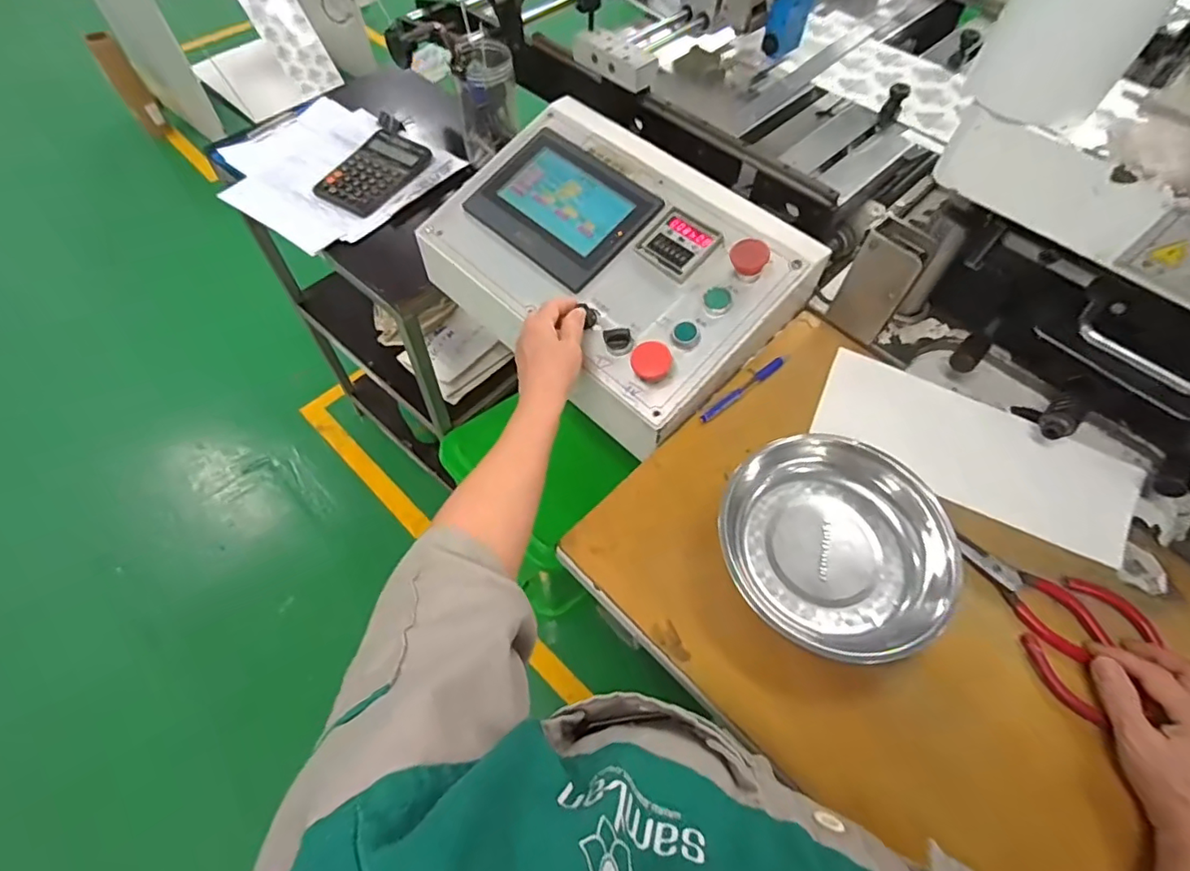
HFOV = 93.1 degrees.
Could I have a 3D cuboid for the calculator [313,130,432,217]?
[{"bbox_3d":[-0.356,-0.423,0.903,0.117,0.021,0.166,27,63,13],"label":"calculator"}]

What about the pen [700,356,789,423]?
[{"bbox_3d":[0.160,-0.051,0.602,0.123,0.011,0.010,-34,67,-19],"label":"pen"}]

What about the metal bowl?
[{"bbox_3d":[0.214,0.091,0.492,0.191,0.056,0.189,1,60,-1],"label":"metal bowl"}]

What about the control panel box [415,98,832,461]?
[{"bbox_3d":[0.010,-0.206,0.689,0.421,0.140,0.302,39,83,21],"label":"control panel box"}]

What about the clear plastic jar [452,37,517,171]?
[{"bbox_3d":[-0.168,-0.521,0.882,0.086,0.147,0.078,-6,61,-5],"label":"clear plastic jar"}]

